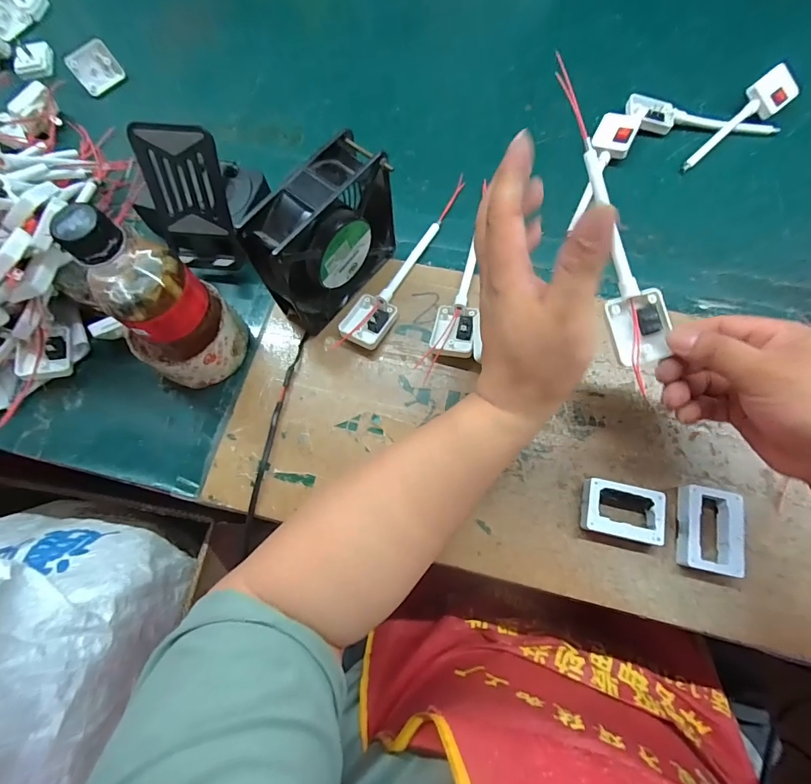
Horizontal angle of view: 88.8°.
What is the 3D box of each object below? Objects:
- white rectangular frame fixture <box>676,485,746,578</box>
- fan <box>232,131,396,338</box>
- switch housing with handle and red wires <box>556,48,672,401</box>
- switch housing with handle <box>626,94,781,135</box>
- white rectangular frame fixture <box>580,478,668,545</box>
[{"bbox_3d":[0.233,0.106,0.318,0.042,0.018,0.061,10,73,5],"label":"white rectangular frame fixture"},{"bbox_3d":[-0.064,-0.123,0.344,0.041,0.120,0.126,38,77,13],"label":"fan"},{"bbox_3d":[0.153,-0.088,0.288,0.034,0.012,0.167,-14,91,-3],"label":"switch housing with handle and red wires"},{"bbox_3d":[0.319,-0.295,0.444,0.156,0.017,0.040,5,72,4],"label":"switch housing with handle"},{"bbox_3d":[0.168,0.092,0.321,0.057,0.017,0.041,12,73,6],"label":"white rectangular frame fixture"}]

